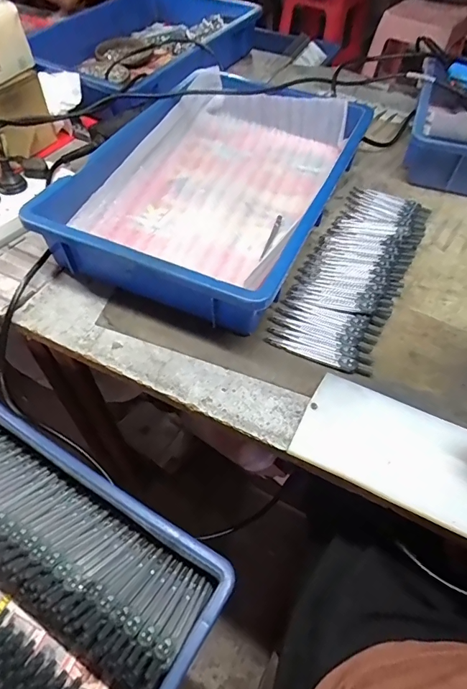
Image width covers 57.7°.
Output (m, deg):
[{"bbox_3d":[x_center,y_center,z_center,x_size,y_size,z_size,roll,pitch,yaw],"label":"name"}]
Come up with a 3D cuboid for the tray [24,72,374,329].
[{"bbox_3d":[-0.018,-0.219,0.568,0.297,0.085,0.431,21,56,13],"label":"tray"}]

